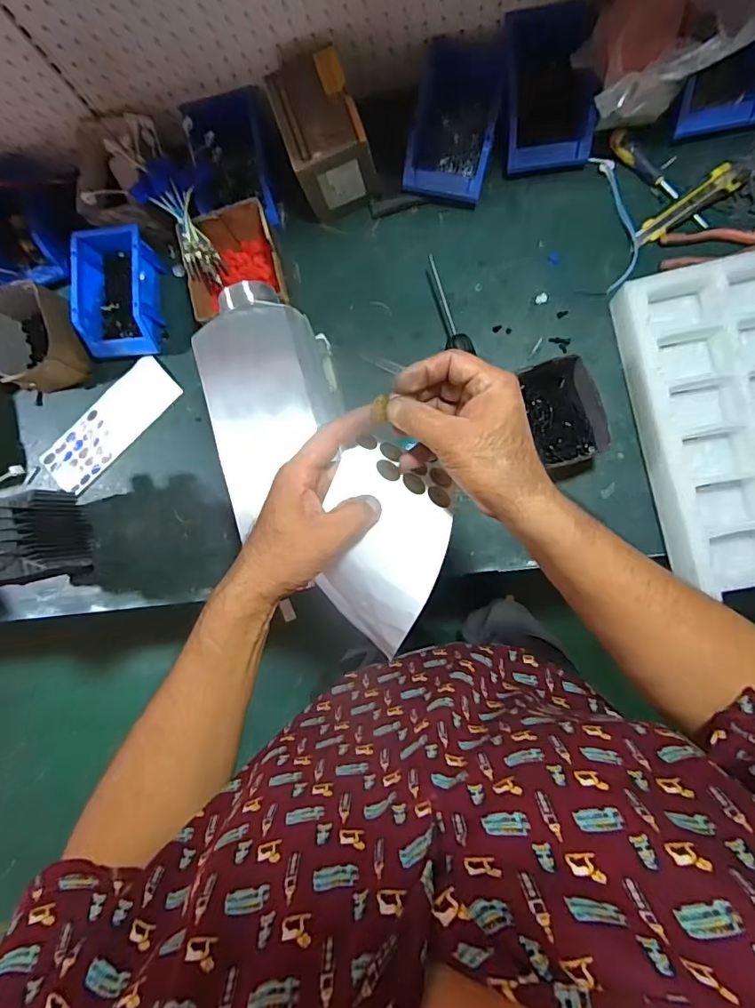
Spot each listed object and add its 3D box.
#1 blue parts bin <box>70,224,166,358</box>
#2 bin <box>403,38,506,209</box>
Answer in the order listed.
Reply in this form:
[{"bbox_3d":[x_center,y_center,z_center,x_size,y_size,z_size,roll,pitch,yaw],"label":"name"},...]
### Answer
[{"bbox_3d":[-0.410,-0.335,0.800,0.117,0.069,0.186,0,87,9],"label":"blue parts bin"},{"bbox_3d":[0.114,-0.554,0.739,0.117,0.082,0.205,11,89,9],"label":"bin"}]

